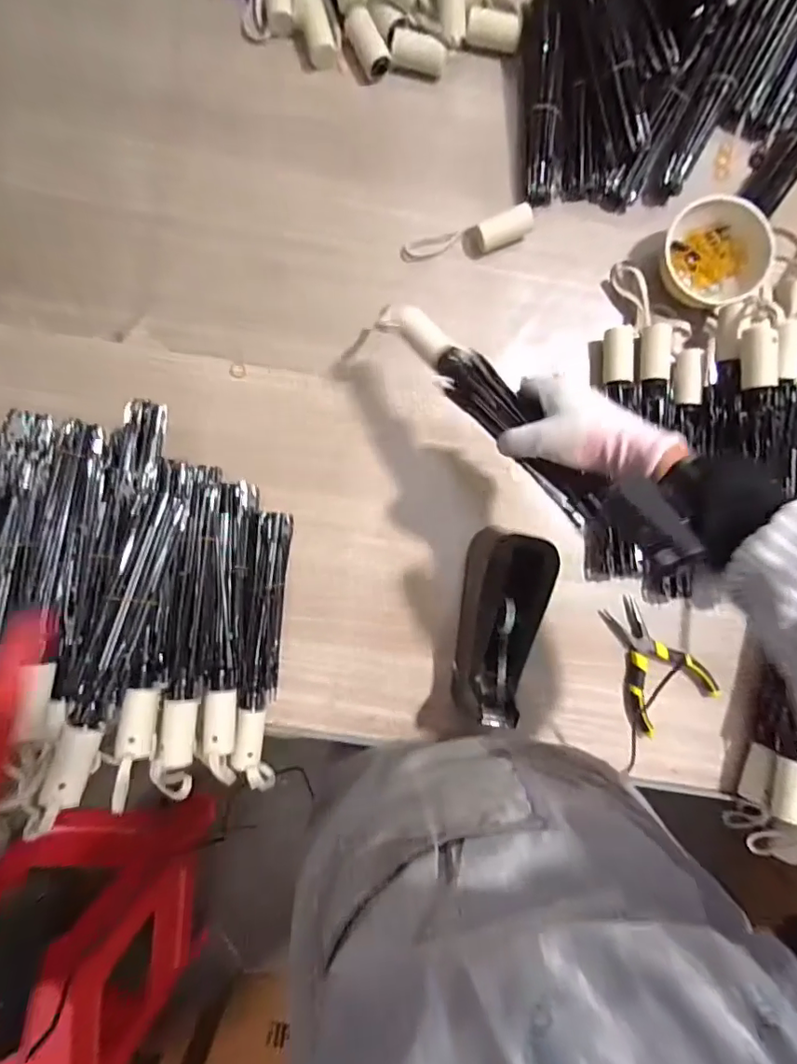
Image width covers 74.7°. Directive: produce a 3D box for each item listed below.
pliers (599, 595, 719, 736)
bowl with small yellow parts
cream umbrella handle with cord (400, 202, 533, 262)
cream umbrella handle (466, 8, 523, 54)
[{"bbox_3d":[0.287,0.149,0.604,0.104,0.028,0.147,-33,90,-2],"label":"pliers"},{"bbox_3d":[0.349,-0.308,0.583,0.111,0.044,0.113,-30,90,-2],"label":"bowl with small yellow parts"},{"bbox_3d":[0.079,-0.337,0.605,0.149,0.037,0.037,-14,89,-2],"label":"cream umbrella handle with cord"},{"bbox_3d":[0.109,-0.574,0.597,0.063,0.029,0.031,6,89,-2],"label":"cream umbrella handle"}]

